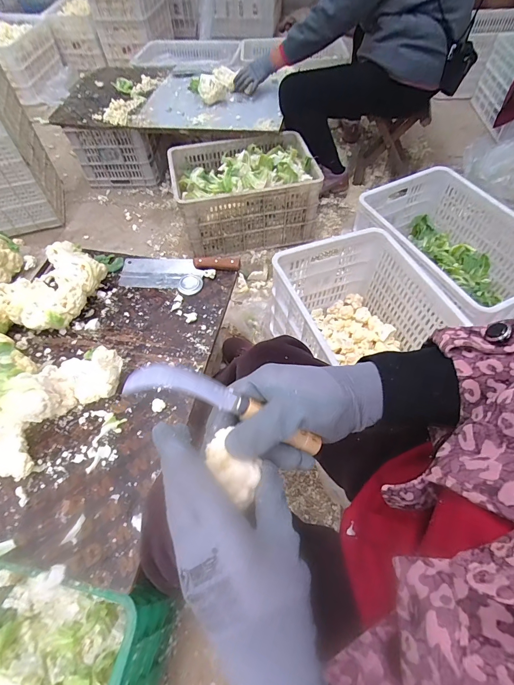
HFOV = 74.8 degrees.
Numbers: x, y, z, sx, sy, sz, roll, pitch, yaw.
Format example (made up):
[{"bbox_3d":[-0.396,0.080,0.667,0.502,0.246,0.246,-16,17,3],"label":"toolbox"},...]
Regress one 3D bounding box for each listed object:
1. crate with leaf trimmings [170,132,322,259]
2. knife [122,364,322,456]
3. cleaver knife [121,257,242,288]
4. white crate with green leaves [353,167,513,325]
[{"bbox_3d":[-0.050,-0.594,1.330,0.498,0.265,0.380,-12,56,-6],"label":"crate with leaf trimmings"},{"bbox_3d":[-0.020,0.058,0.291,0.177,0.014,0.031,26,56,-15],"label":"knife"},{"bbox_3d":[-0.207,-0.189,0.879,0.305,0.032,0.109,5,56,5],"label":"cleaver knife"},{"bbox_3d":[0.579,-0.272,1.037,0.367,0.238,0.547,-19,57,-10],"label":"white crate with green leaves"}]

